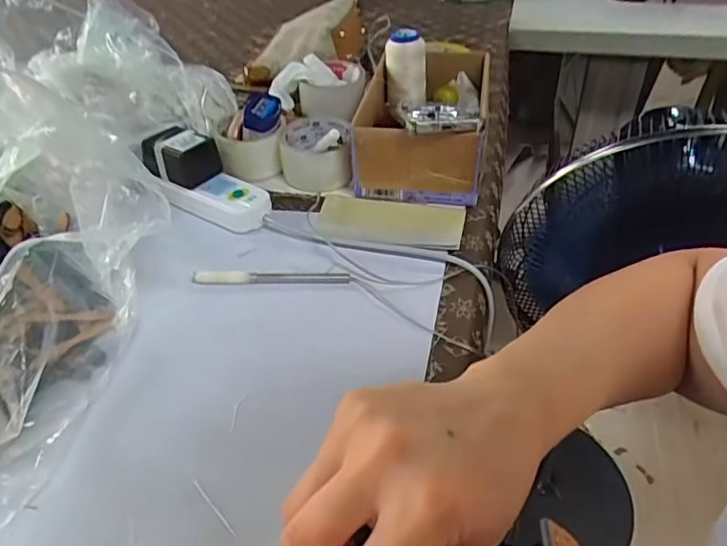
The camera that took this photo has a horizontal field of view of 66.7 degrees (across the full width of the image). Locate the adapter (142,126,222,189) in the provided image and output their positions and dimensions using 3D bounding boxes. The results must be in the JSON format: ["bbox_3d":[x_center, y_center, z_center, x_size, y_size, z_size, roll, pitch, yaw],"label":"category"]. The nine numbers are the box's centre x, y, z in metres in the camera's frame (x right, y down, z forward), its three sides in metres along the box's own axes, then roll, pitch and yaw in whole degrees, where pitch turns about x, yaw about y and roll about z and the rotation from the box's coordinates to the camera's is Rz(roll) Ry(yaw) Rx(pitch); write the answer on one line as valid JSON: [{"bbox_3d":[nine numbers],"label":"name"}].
[{"bbox_3d":[-0.206,-0.132,0.620,0.074,0.046,0.053,20,47,22],"label":"adapter"}]

